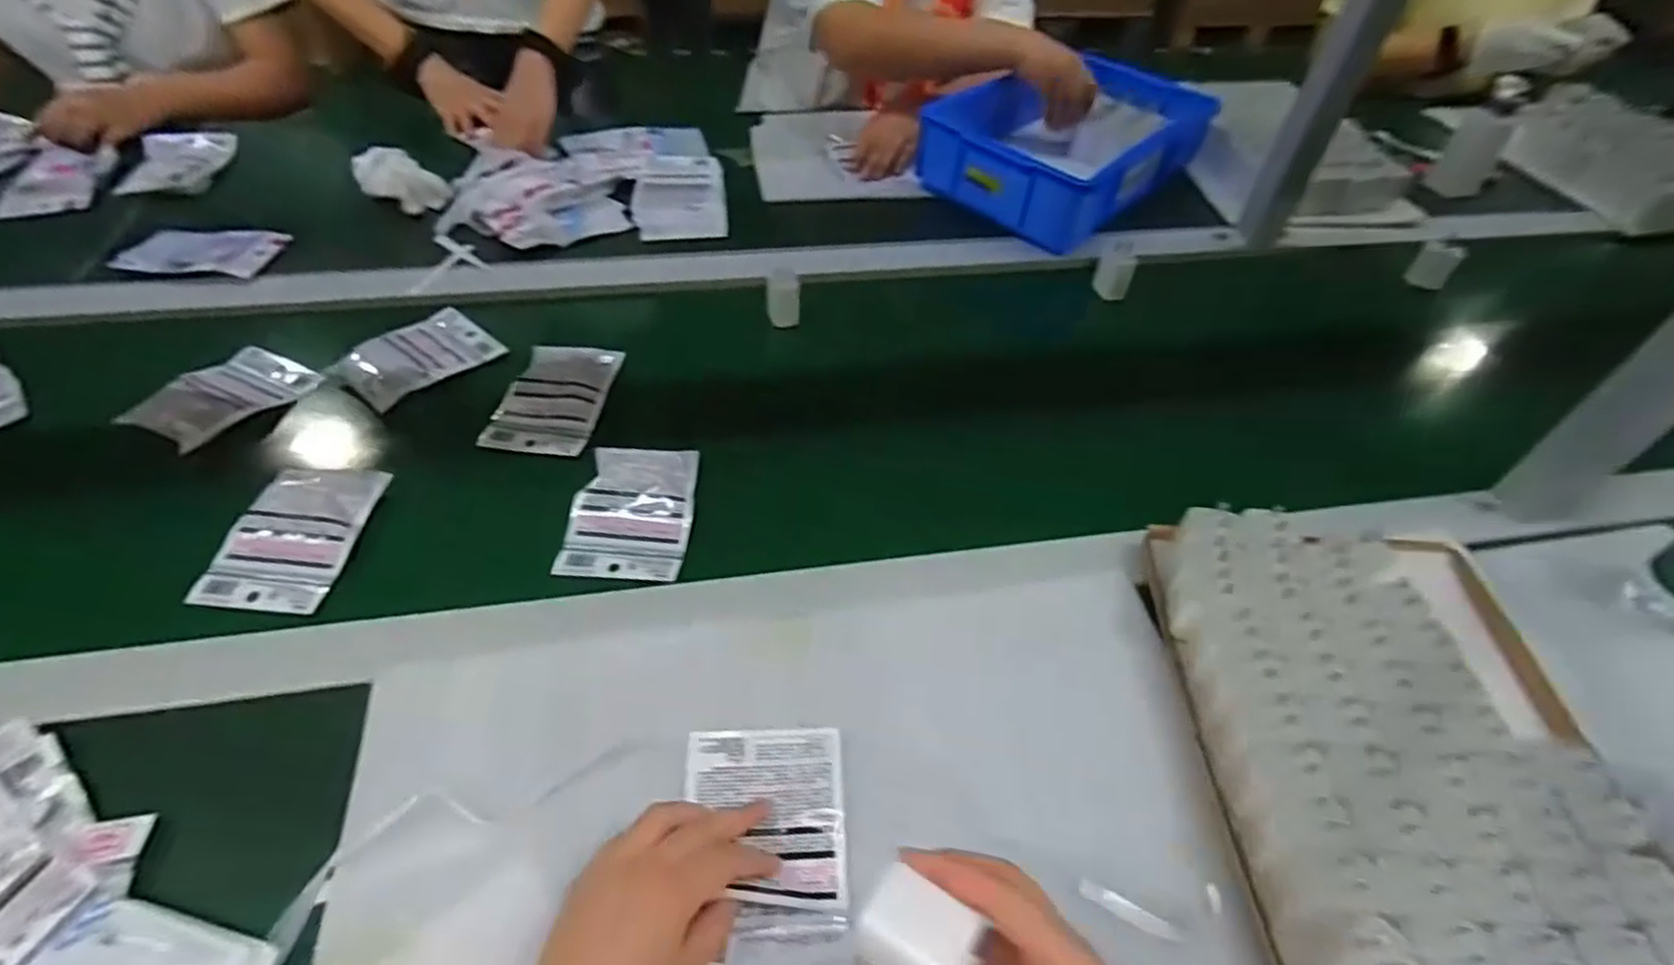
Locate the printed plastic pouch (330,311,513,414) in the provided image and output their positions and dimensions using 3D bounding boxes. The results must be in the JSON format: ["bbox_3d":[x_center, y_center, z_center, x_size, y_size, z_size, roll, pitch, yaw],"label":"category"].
[{"bbox_3d":[-0.409,-0.127,0.736,0.092,0.028,0.131,33,54,24],"label":"printed plastic pouch"}]

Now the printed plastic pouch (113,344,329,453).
[{"bbox_3d":[-0.559,-0.083,0.688,0.094,0.036,0.135,19,49,14],"label":"printed plastic pouch"}]

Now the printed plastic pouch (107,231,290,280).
[{"bbox_3d":[-0.680,-0.245,0.816,0.132,0.036,0.087,-3,48,-6],"label":"printed plastic pouch"}]

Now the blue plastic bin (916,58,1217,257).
[{"bbox_3d":[0.308,-0.457,1.020,0.251,0.114,0.382,35,55,25],"label":"blue plastic bin"}]

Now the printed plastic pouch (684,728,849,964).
[{"bbox_3d":[-0.043,0.214,0.447,0.095,0.012,0.139,-1,49,-4],"label":"printed plastic pouch"}]

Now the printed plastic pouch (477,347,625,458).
[{"bbox_3d":[-0.264,-0.084,0.707,0.093,0.022,0.135,8,48,4],"label":"printed plastic pouch"}]

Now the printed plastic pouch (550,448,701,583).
[{"bbox_3d":[-0.168,0.022,0.619,0.097,0.019,0.120,7,65,-3],"label":"printed plastic pouch"}]

